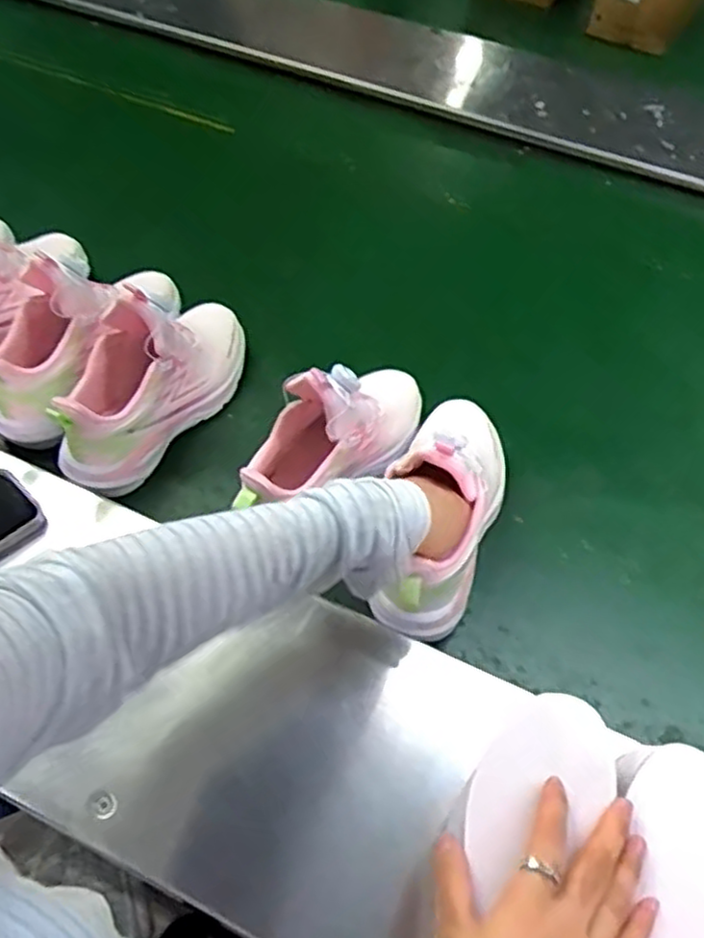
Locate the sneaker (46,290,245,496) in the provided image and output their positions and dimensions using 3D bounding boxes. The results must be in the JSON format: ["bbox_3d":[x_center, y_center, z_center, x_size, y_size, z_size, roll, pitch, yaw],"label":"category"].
[{"bbox_3d":[-0.198,-0.102,0.717,0.087,0.141,0.244,27,58,18],"label":"sneaker"}]

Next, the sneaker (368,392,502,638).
[{"bbox_3d":[0.086,0.021,0.622,0.080,0.134,0.237,15,55,10],"label":"sneaker"}]

